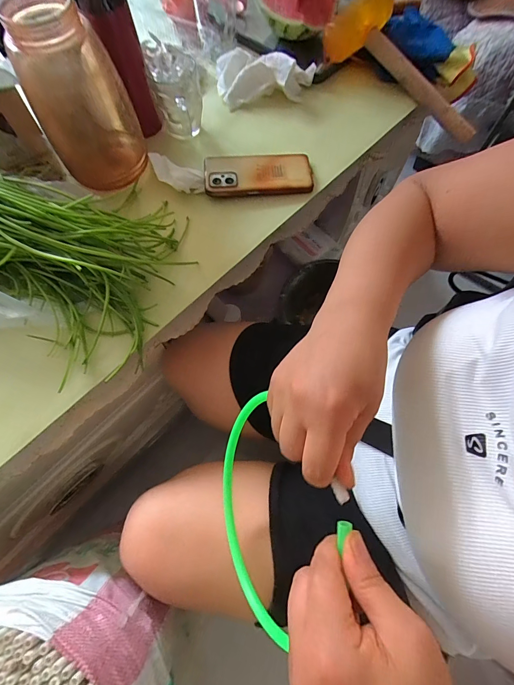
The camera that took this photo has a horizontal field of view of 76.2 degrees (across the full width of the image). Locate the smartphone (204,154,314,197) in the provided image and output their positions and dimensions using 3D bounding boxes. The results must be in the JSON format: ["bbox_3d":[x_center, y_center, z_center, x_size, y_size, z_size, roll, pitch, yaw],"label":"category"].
[{"bbox_3d":[0.002,-0.258,0.501,0.162,0.011,0.073,-4,75,-3],"label":"smartphone"}]

